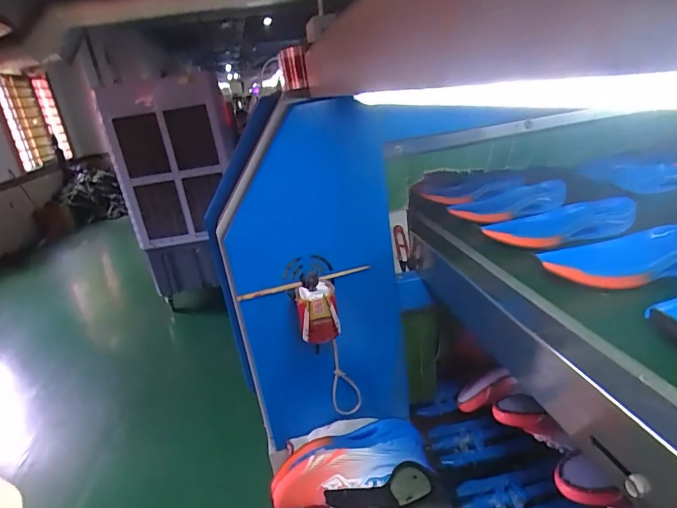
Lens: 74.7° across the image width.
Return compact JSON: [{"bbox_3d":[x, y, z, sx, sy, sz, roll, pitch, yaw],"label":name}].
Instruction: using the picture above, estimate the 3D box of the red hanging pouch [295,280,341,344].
[{"bbox_3d":[-0.034,0.094,0.737,0.062,0.084,0.065,-9,21,-5],"label":"red hanging pouch"}]

